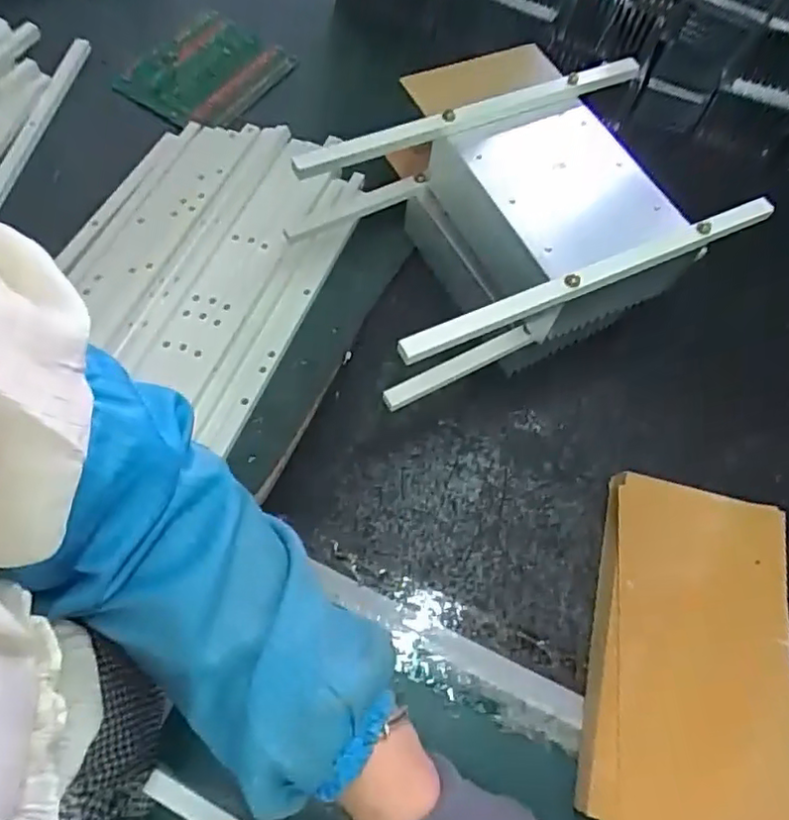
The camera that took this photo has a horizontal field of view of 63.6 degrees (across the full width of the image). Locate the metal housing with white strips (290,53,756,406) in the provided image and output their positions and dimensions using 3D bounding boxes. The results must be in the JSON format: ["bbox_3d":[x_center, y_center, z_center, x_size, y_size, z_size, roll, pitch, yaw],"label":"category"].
[{"bbox_3d":[0.092,-0.131,0.488,0.291,0.140,0.179,-24,70,-13],"label":"metal housing with white strips"}]

